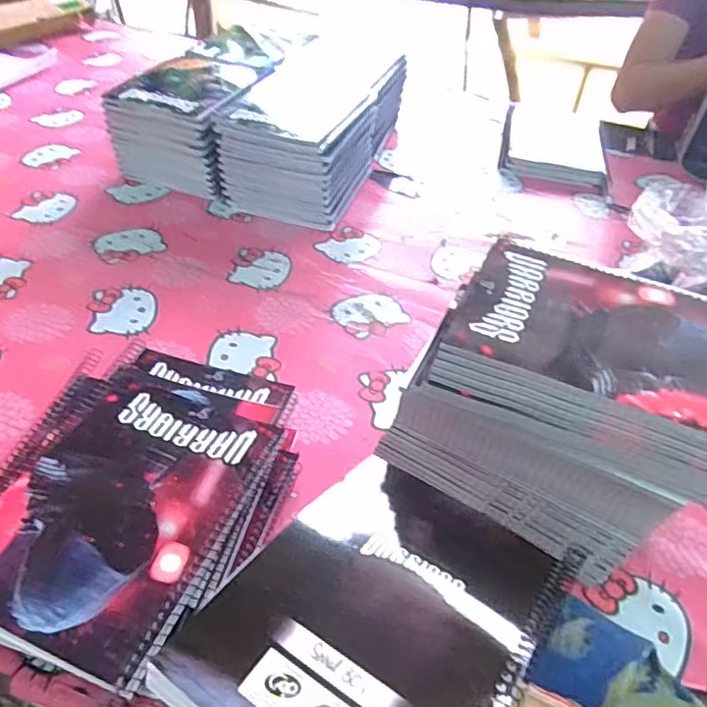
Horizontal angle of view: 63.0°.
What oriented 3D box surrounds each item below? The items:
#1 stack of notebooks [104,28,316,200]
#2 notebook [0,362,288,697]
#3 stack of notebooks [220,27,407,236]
[{"bbox_3d":[-0.220,-0.341,0.854,0.174,0.125,0.220,19,45,15],"label":"stack of notebooks"},{"bbox_3d":[-0.159,0.097,0.402,0.161,0.015,0.207,17,45,13],"label":"notebook"},{"bbox_3d":[-0.050,-0.342,0.878,0.160,0.121,0.359,14,44,10],"label":"stack of notebooks"}]

